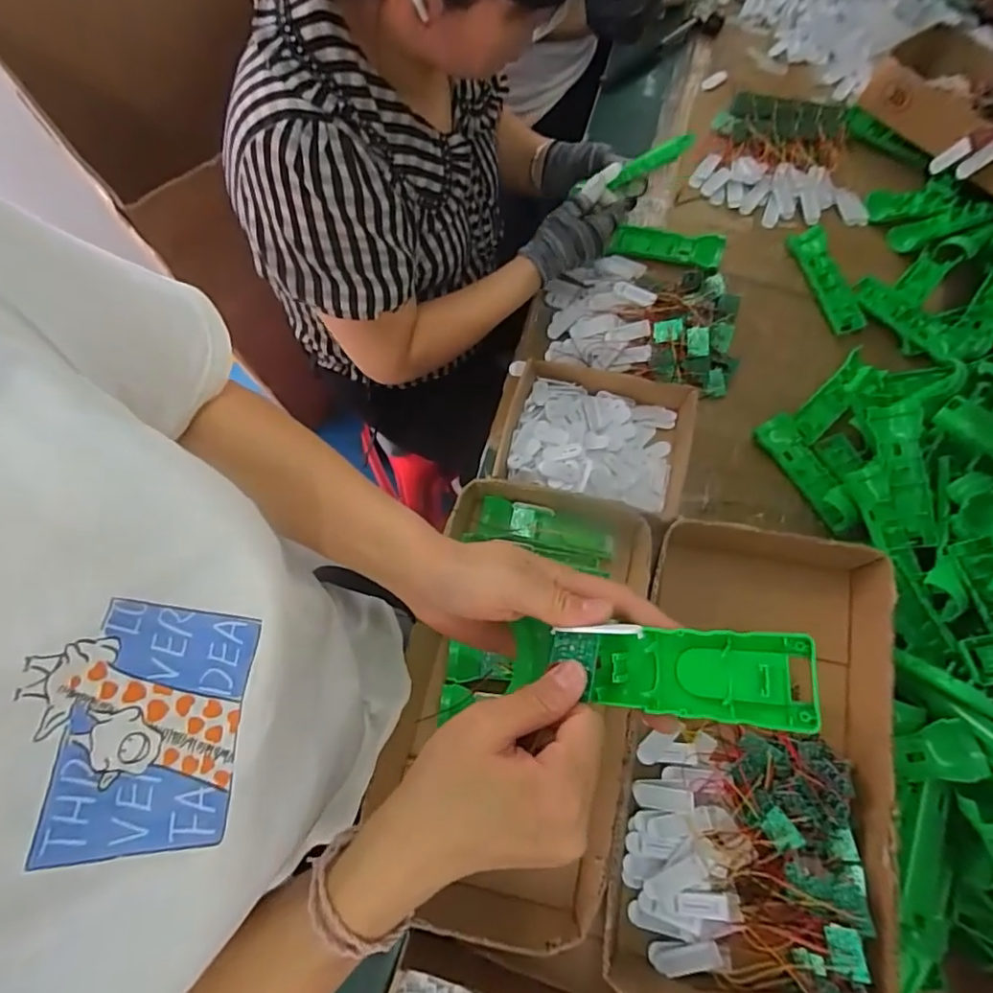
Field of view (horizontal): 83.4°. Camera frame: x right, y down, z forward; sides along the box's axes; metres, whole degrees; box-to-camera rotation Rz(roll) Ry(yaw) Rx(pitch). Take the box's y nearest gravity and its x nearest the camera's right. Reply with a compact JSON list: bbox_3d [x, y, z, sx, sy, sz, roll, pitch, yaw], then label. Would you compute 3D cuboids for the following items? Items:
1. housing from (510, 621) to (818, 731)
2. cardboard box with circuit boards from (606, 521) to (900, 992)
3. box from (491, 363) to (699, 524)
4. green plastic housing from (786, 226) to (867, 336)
[{"bbox_3d":[0.079,0.088,0.284,0.146,0.025,0.040,-1,70,25],"label":"housing"},{"bbox_3d":[0.243,0.244,0.544,0.224,0.093,0.435,14,72,3],"label":"cardboard box with circuit boards"},{"bbox_3d":[0.120,-0.068,0.693,0.238,0.055,0.171,15,72,3],"label":"box"},{"bbox_3d":[0.468,-0.306,0.790,0.049,0.017,0.166,-14,73,-6],"label":"green plastic housing"}]

